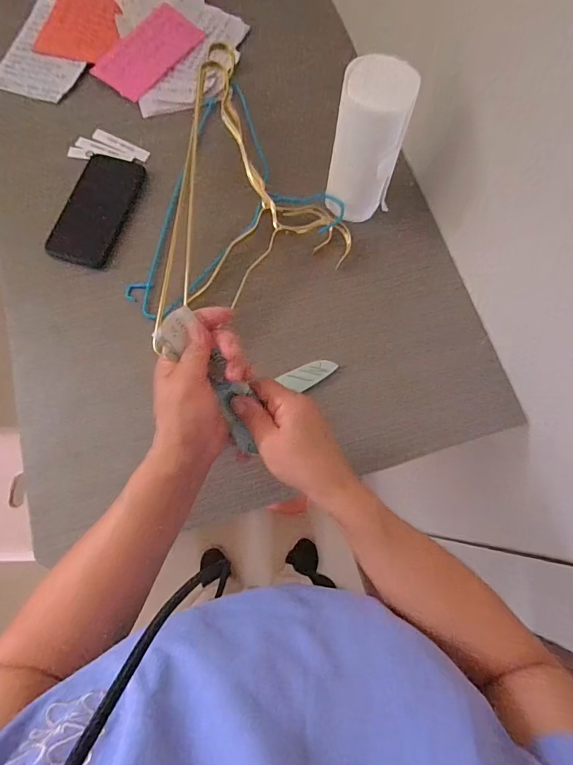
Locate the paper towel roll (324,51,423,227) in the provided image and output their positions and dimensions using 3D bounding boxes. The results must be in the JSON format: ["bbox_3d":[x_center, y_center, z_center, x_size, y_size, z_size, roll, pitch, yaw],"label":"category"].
[{"bbox_3d":[0.091,-0.255,0.454,0.079,0.156,0.078,0,75,-2],"label":"paper towel roll"}]

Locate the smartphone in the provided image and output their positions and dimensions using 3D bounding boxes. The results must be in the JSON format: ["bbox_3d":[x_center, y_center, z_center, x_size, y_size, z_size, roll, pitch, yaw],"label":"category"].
[{"bbox_3d":[-0.244,-0.226,0.527,0.074,0.013,0.162,16,75,2],"label":"smartphone"}]

